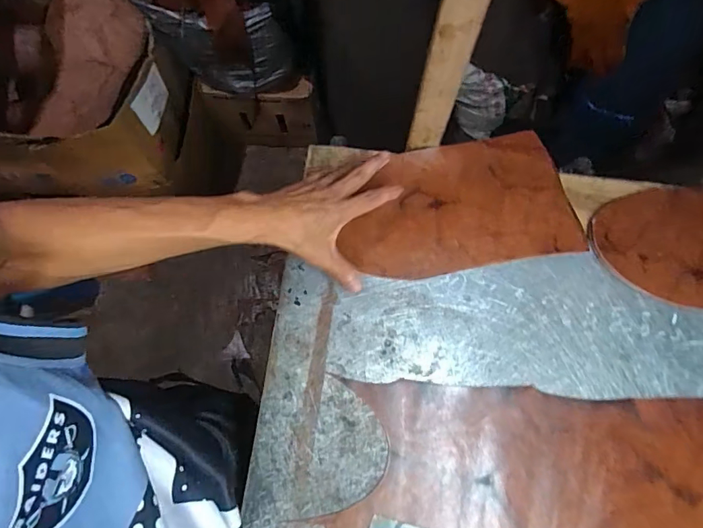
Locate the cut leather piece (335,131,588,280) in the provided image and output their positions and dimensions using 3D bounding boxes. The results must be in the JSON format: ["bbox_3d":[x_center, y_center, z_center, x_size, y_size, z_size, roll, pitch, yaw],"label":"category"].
[{"bbox_3d":[0.123,-0.070,0.532,0.269,0.019,0.156,-10,75,-4],"label":"cut leather piece"}]

